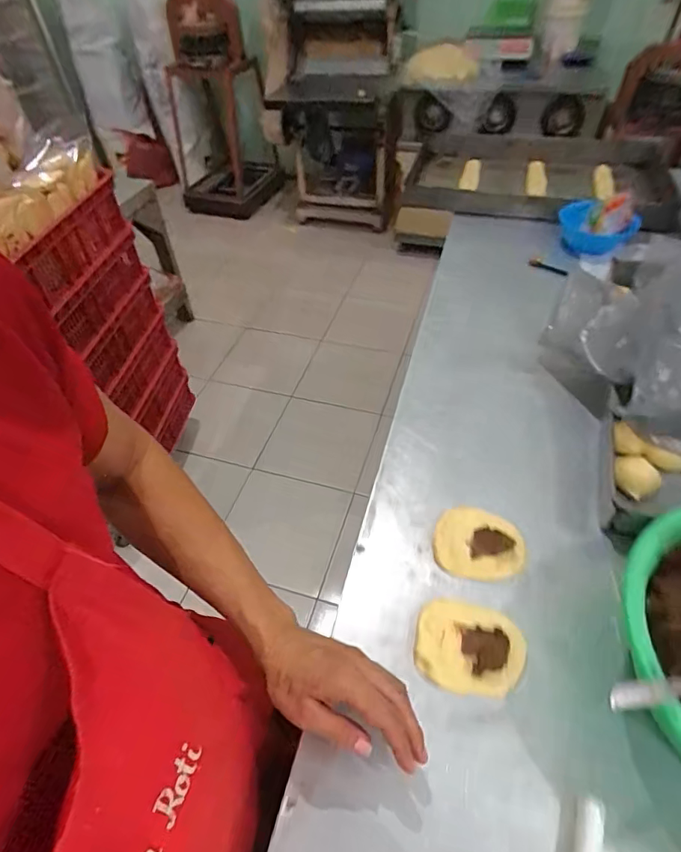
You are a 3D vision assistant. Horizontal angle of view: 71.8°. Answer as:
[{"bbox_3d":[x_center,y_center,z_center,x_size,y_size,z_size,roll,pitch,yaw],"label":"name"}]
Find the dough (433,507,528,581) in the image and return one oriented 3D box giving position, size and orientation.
[{"bbox_3d":[0.180,0.147,0.607,0.112,0.011,0.093,5,49,10],"label":"dough"}]

